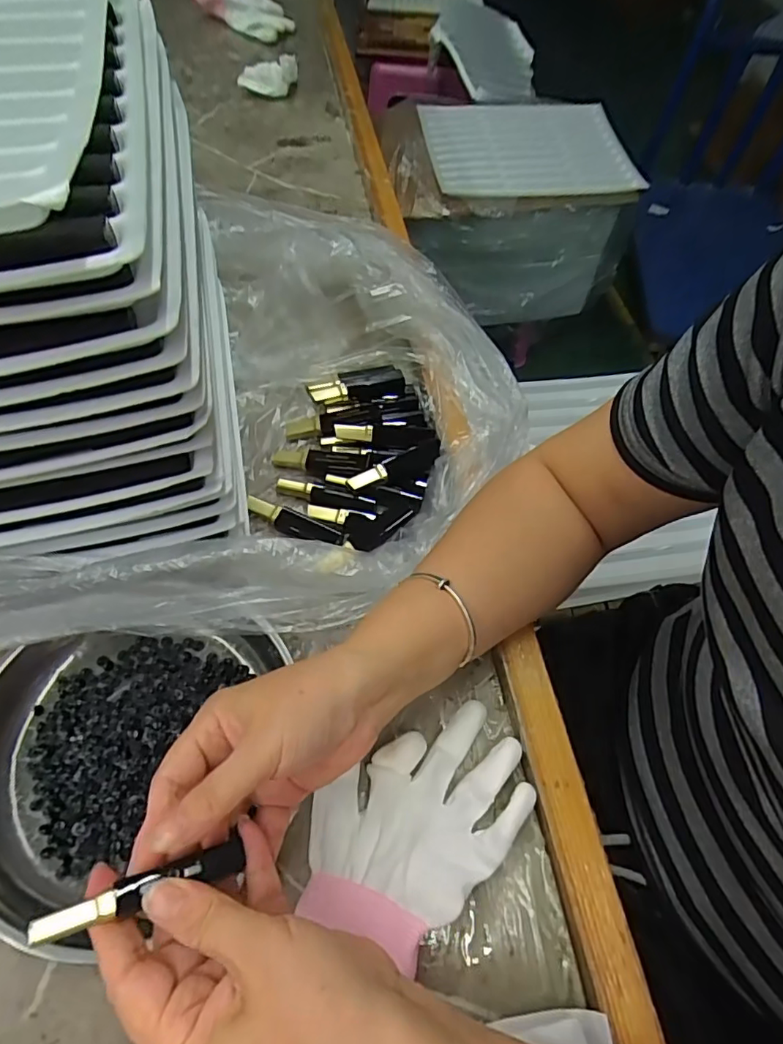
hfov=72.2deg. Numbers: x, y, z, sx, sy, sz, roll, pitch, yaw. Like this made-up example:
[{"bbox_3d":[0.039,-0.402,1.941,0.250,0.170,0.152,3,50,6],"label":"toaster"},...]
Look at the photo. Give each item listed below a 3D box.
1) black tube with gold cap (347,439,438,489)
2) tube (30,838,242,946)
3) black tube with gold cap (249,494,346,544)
[{"bbox_3d":[0.004,-0.045,0.432,0.081,0.021,0.017,-23,64,-14],"label":"black tube with gold cap"},{"bbox_3d":[-0.105,0.156,0.227,0.081,0.011,0.014,-5,58,-30],"label":"tube"},{"bbox_3d":[-0.076,0.000,0.426,0.081,0.011,0.020,20,62,9],"label":"black tube with gold cap"}]

